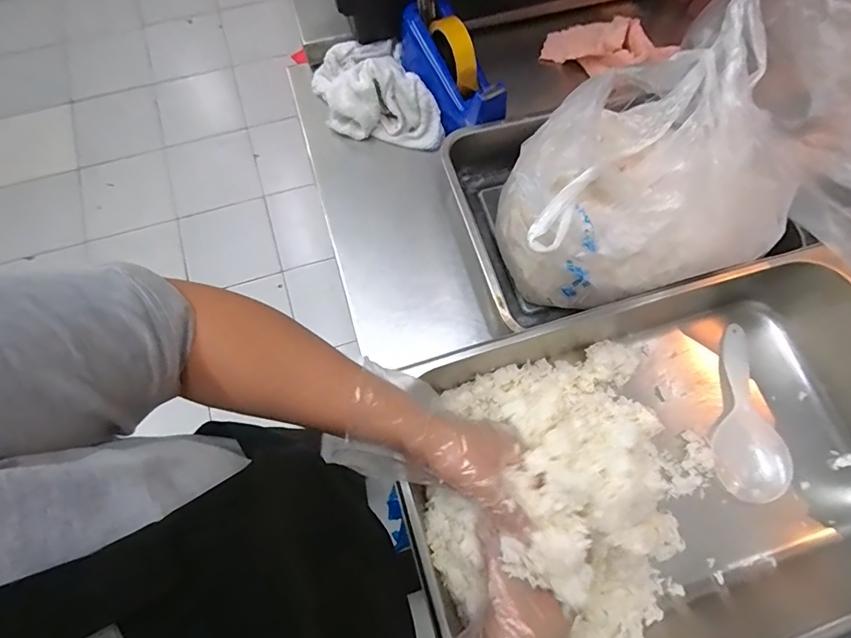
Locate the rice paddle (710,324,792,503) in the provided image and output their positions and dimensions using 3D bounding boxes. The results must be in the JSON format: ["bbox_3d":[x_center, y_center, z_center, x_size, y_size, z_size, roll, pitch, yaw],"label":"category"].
[{"bbox_3d":[0.378,0.106,0.509,0.065,0.022,0.197,11,72,1],"label":"rice paddle"}]

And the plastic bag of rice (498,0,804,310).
[{"bbox_3d":[0.228,-0.134,0.471,0.278,0.178,0.204,-22,74,-9],"label":"plastic bag of rice"}]

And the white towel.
[{"bbox_3d":[-0.075,-0.325,0.621,0.136,0.073,0.195,-25,75,-10],"label":"white towel"}]

